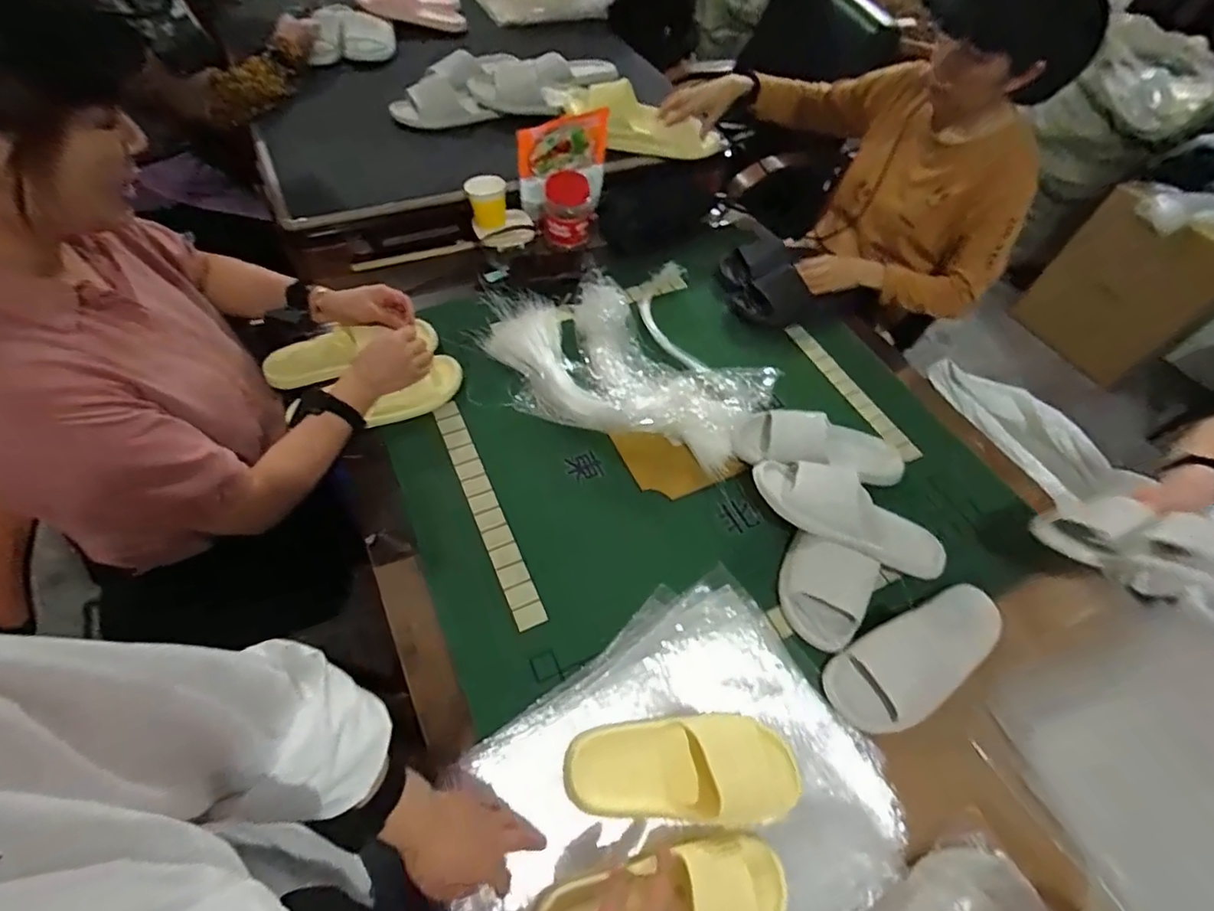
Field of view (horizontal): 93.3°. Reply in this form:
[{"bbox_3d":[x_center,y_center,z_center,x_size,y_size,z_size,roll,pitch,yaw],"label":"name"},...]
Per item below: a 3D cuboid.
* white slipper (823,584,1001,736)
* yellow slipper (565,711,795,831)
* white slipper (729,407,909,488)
[{"bbox_3d":[0.388,0.253,0.712,0.238,0.056,0.109,-31,63,-6],"label":"white slipper"},{"bbox_3d":[0.082,0.338,0.612,0.242,0.067,0.109,-4,56,-8],"label":"yellow slipper"},{"bbox_3d":[0.332,-0.013,0.897,0.266,0.057,0.100,10,55,2],"label":"white slipper"}]

